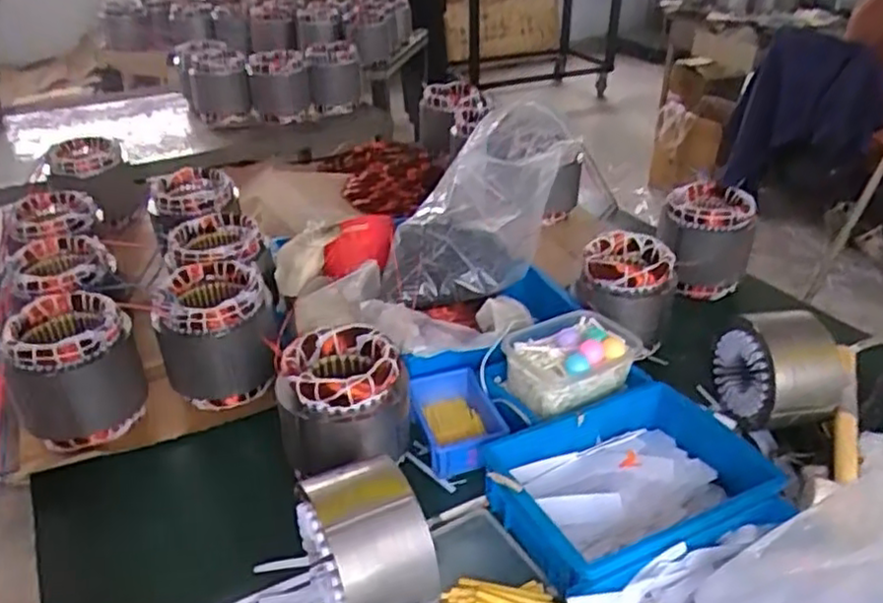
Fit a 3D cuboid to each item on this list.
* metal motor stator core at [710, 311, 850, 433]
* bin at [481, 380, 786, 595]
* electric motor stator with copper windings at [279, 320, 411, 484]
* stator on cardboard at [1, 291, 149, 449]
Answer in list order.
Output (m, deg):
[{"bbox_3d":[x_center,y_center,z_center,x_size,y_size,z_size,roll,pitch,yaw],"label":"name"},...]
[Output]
[{"bbox_3d":[0.445,0.086,0.924,0.110,0.126,0.148,-7,32,-10],"label":"metal motor stator core"},{"bbox_3d":[0.220,0.207,0.795,0.312,0.080,0.223,-14,34,-21],"label":"bin"},{"bbox_3d":[-0.118,0.112,0.841,0.146,0.123,0.127,-5,32,-7],"label":"electric motor stator with copper windings"},{"bbox_3d":[-0.481,0.084,0.932,0.140,0.160,0.158,-19,36,-27],"label":"stator on cardboard"}]

